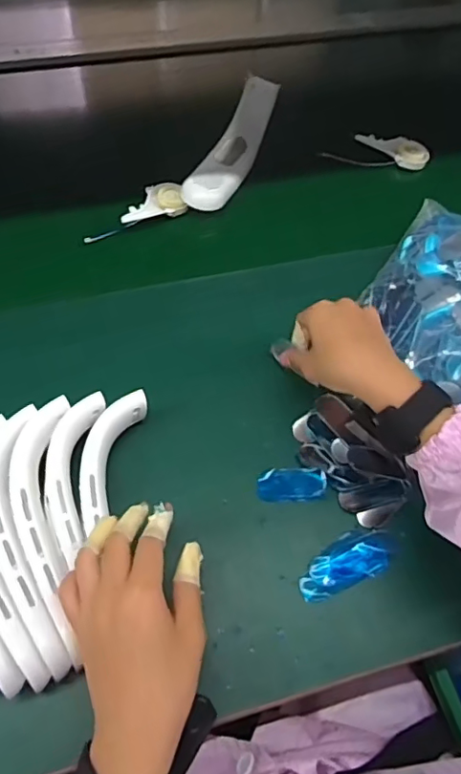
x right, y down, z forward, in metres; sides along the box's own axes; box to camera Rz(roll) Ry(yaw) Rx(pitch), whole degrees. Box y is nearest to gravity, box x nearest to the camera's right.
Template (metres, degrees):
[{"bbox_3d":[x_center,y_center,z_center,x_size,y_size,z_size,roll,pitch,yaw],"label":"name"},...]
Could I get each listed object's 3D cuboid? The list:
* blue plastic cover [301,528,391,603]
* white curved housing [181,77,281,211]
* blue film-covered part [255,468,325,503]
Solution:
[{"bbox_3d":[0.092,0.142,0.448,0.082,0.008,0.037,-19,65,-14],"label":"blue plastic cover"},{"bbox_3d":[0.002,-0.280,0.646,0.048,0.049,0.192,22,62,8],"label":"white curved housing"},{"bbox_3d":[0.053,0.083,0.474,0.056,0.013,0.028,3,62,-3],"label":"blue film-covered part"}]

